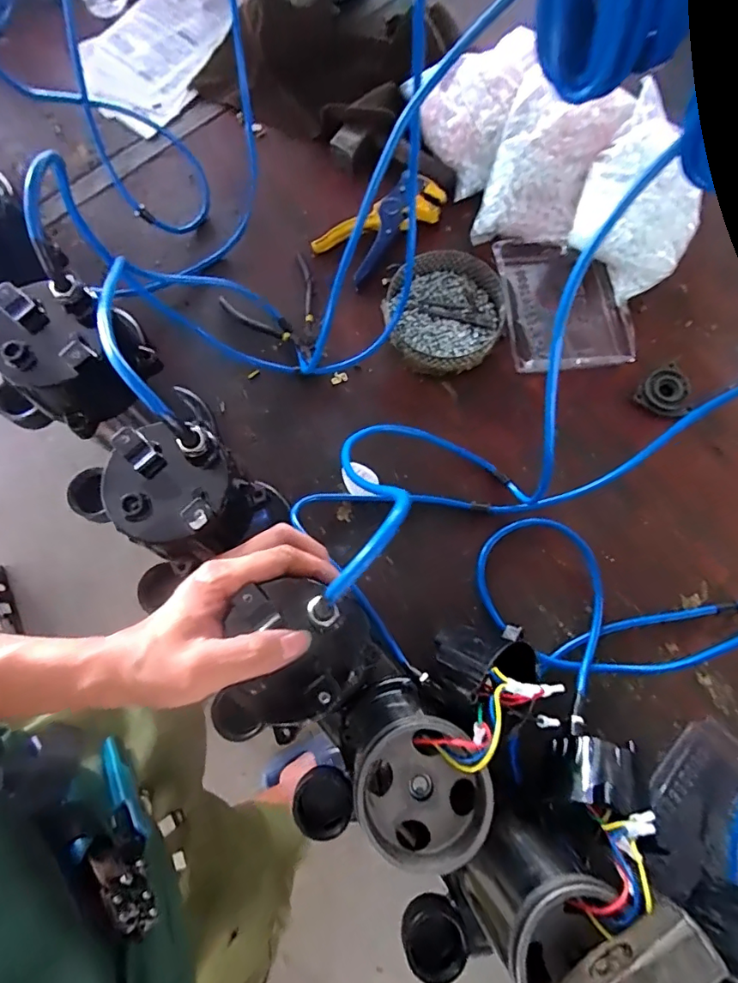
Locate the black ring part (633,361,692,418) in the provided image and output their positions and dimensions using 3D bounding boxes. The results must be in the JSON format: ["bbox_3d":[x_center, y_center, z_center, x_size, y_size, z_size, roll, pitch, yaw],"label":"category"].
[{"bbox_3d":[0.352,-0.118,0.585,0.059,0.010,0.065,38,79,9],"label":"black ring part"}]

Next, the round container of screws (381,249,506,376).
[{"bbox_3d":[0.091,-0.213,0.598,0.136,0.038,0.140,0,76,0],"label":"round container of screws"}]

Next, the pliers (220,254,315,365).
[{"bbox_3d":[-0.098,-0.213,0.607,0.111,0.022,0.124,-35,79,-8],"label":"pliers"}]

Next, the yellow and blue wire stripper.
[{"bbox_3d":[0.019,-0.339,0.628,0.167,0.028,0.077,-40,80,-9],"label":"yellow and blue wire stripper"}]

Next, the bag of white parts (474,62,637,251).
[{"bbox_3d":[0.222,-0.413,0.621,0.129,0.062,0.226,23,77,5],"label":"bag of white parts"}]

